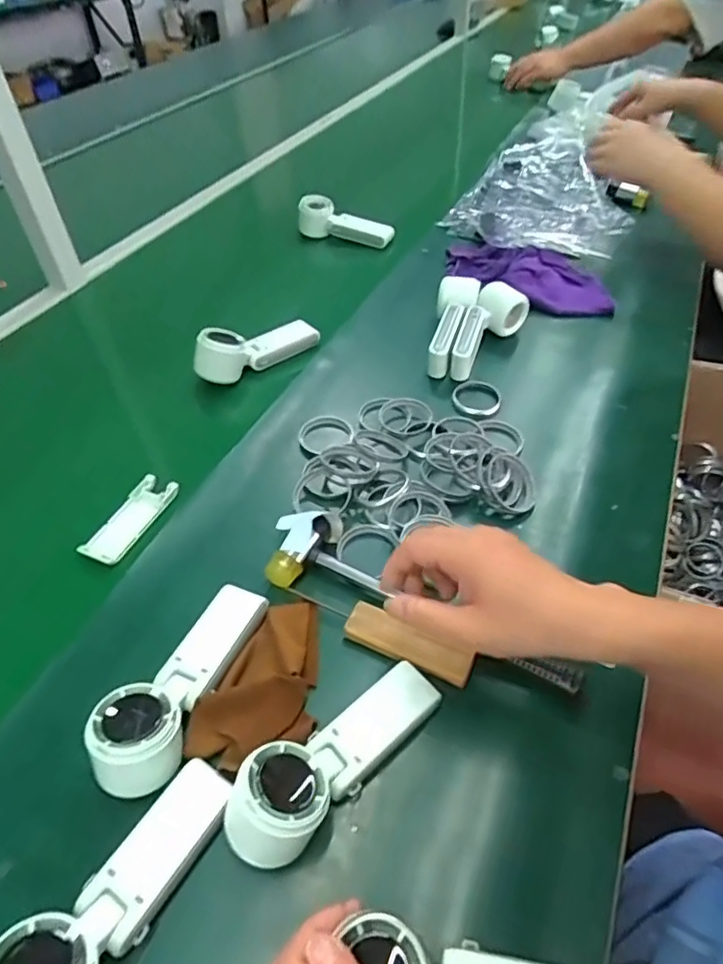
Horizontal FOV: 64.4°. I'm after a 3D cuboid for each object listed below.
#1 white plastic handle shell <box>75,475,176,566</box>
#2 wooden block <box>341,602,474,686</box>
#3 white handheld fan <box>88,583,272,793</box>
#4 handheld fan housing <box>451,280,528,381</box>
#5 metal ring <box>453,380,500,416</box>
[{"bbox_3d":[-0.226,0.035,0.567,0.045,0.008,0.106,15,49,16],"label":"white plastic handle shell"},{"bbox_3d":[0.038,0.130,0.463,0.104,0.019,0.029,19,51,19],"label":"wooden block"},{"bbox_3d":[-0.132,0.138,0.422,0.055,0.050,0.169,15,49,16],"label":"white handheld fan"},{"bbox_3d":[0.161,-0.186,0.717,0.073,0.062,0.136,13,49,15],"label":"handheld fan housing"},{"bbox_3d":[0.136,-0.098,0.674,0.055,0.012,0.053,-1,47,2],"label":"metal ring"}]

